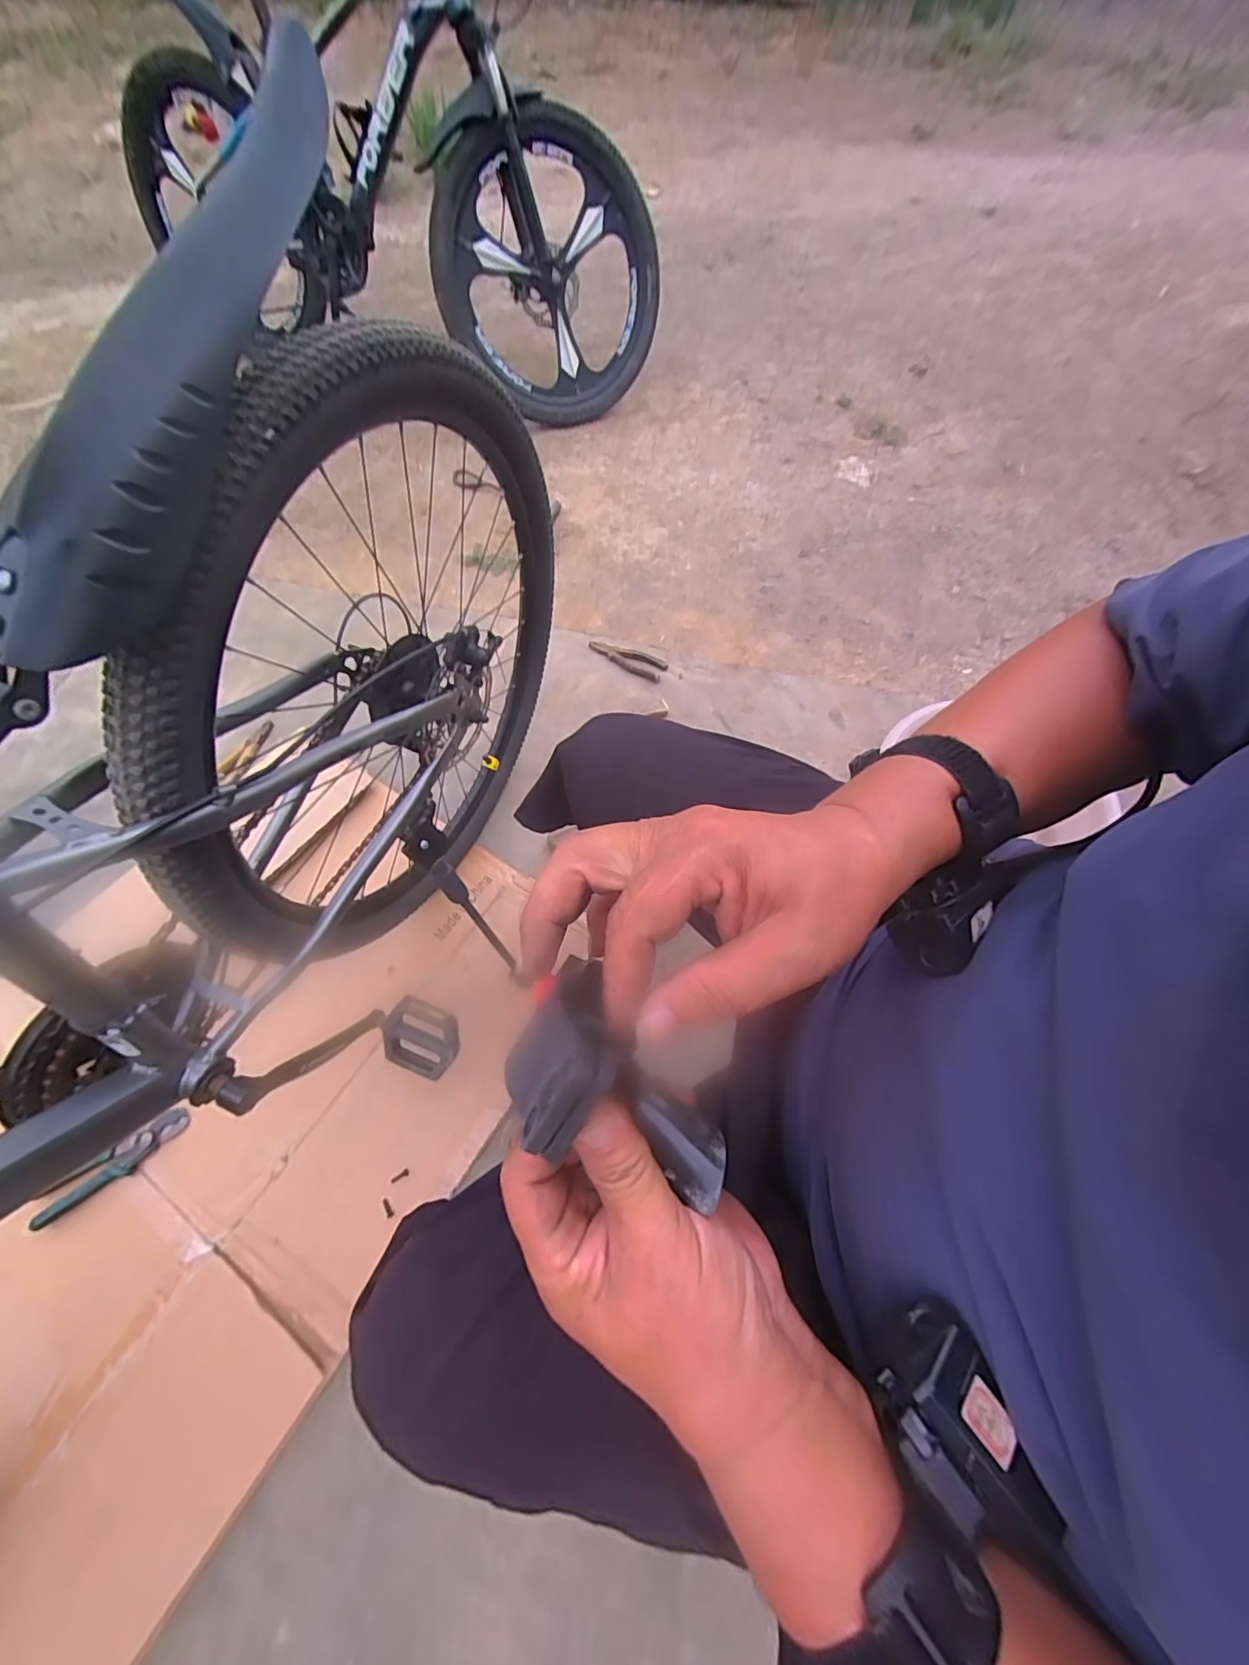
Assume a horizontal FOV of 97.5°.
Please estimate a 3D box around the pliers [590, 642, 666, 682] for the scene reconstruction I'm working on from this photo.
[{"bbox_3d":[0.004,-0.350,1.092,0.161,0.009,0.056,24,66,10],"label":"pliers"}]

